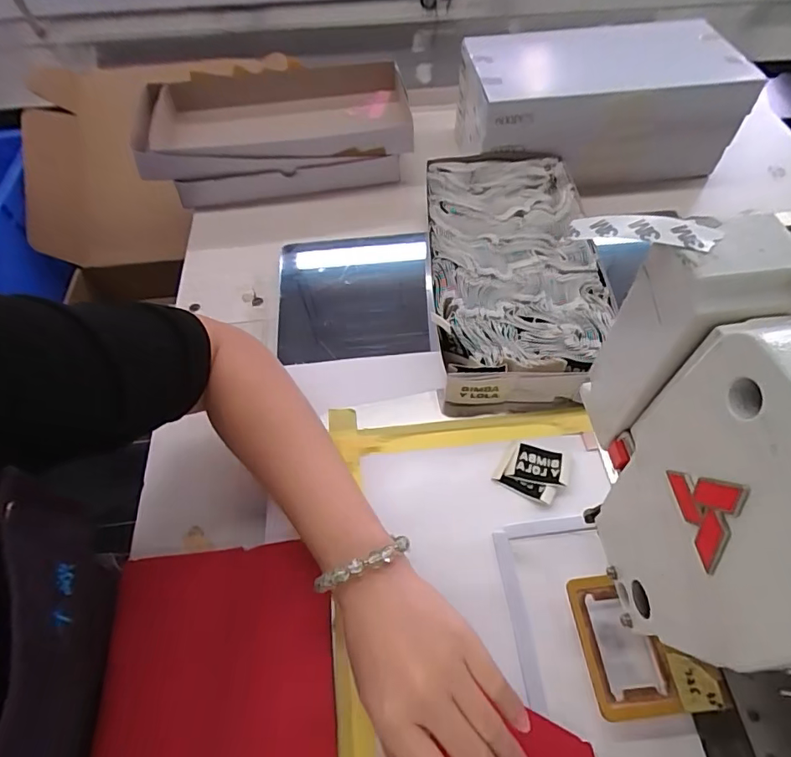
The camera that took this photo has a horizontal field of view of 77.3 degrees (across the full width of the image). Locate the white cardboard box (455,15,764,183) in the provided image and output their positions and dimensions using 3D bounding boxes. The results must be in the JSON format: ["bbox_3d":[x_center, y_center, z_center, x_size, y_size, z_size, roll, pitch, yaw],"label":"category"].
[{"bbox_3d":[0.250,-0.350,0.615,0.321,0.095,0.155,-5,58,-2],"label":"white cardboard box"}]

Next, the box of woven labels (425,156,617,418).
[{"bbox_3d":[0.117,-0.114,0.506,0.161,0.041,0.320,-1,58,1],"label":"box of woven labels"}]

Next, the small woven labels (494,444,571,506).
[{"bbox_3d":[0.111,0.073,0.400,0.051,0.010,0.046,24,61,16],"label":"small woven labels"}]

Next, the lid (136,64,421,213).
[{"bbox_3d":[-0.150,-0.320,0.650,0.330,0.085,0.174,-8,58,-3],"label":"lid"}]

